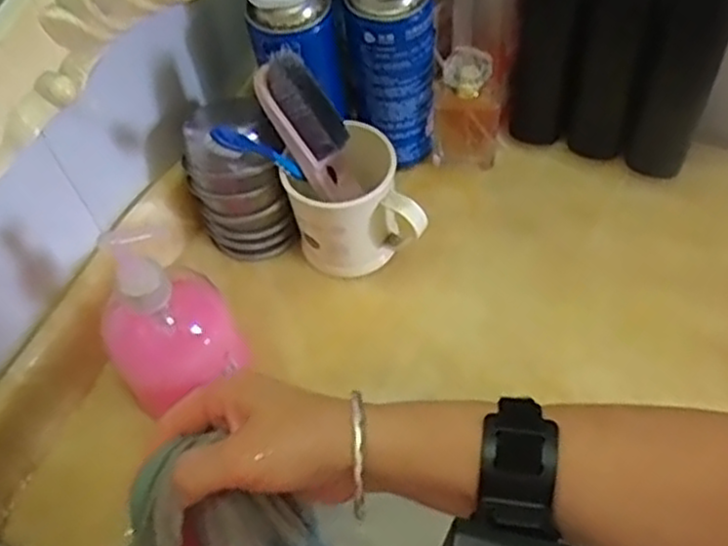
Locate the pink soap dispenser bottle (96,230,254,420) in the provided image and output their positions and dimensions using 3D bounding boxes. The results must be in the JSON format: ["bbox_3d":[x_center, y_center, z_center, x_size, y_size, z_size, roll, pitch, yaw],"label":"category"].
[{"bbox_3d":[-0.127,0.036,0.502,0.087,0.144,0.067,-28,58,-14],"label":"pink soap dispenser bottle"}]

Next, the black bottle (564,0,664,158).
[{"bbox_3d":[0.197,-0.195,0.571,0.047,0.263,0.056,19,59,16],"label":"black bottle"}]

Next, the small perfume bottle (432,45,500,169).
[{"bbox_3d":[0.084,-0.129,0.625,0.053,0.114,0.032,6,56,8],"label":"small perfume bottle"}]

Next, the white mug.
[{"bbox_3d":[-0.002,-0.053,0.588,0.101,0.090,0.075,4,56,7],"label":"white mug"}]

